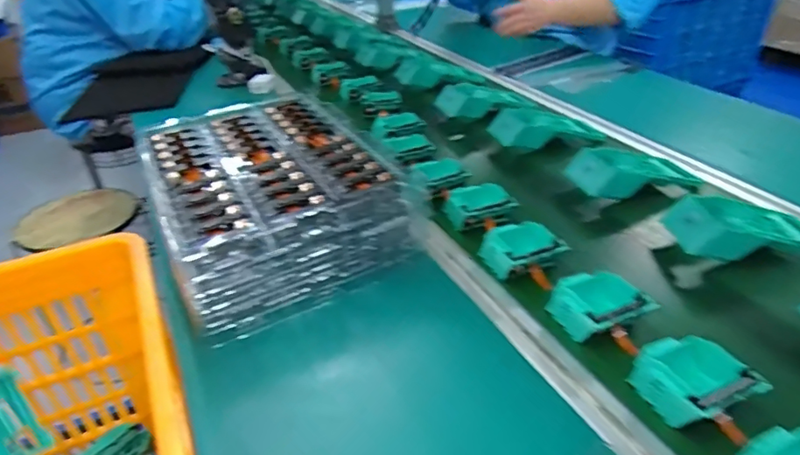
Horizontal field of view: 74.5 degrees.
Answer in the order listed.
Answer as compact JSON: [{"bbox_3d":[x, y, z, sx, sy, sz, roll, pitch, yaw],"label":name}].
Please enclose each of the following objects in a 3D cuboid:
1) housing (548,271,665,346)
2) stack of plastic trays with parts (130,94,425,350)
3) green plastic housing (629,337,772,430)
[{"bbox_3d":[0.203,0.080,0.542,0.078,0.035,0.080,-18,35,-18],"label":"housing"},{"bbox_3d":[-0.171,-0.057,0.690,0.262,0.101,0.367,-20,35,-22],"label":"stack of plastic trays with parts"},{"bbox_3d":[0.255,0.133,0.461,0.081,0.035,0.081,-17,34,-17],"label":"green plastic housing"}]

